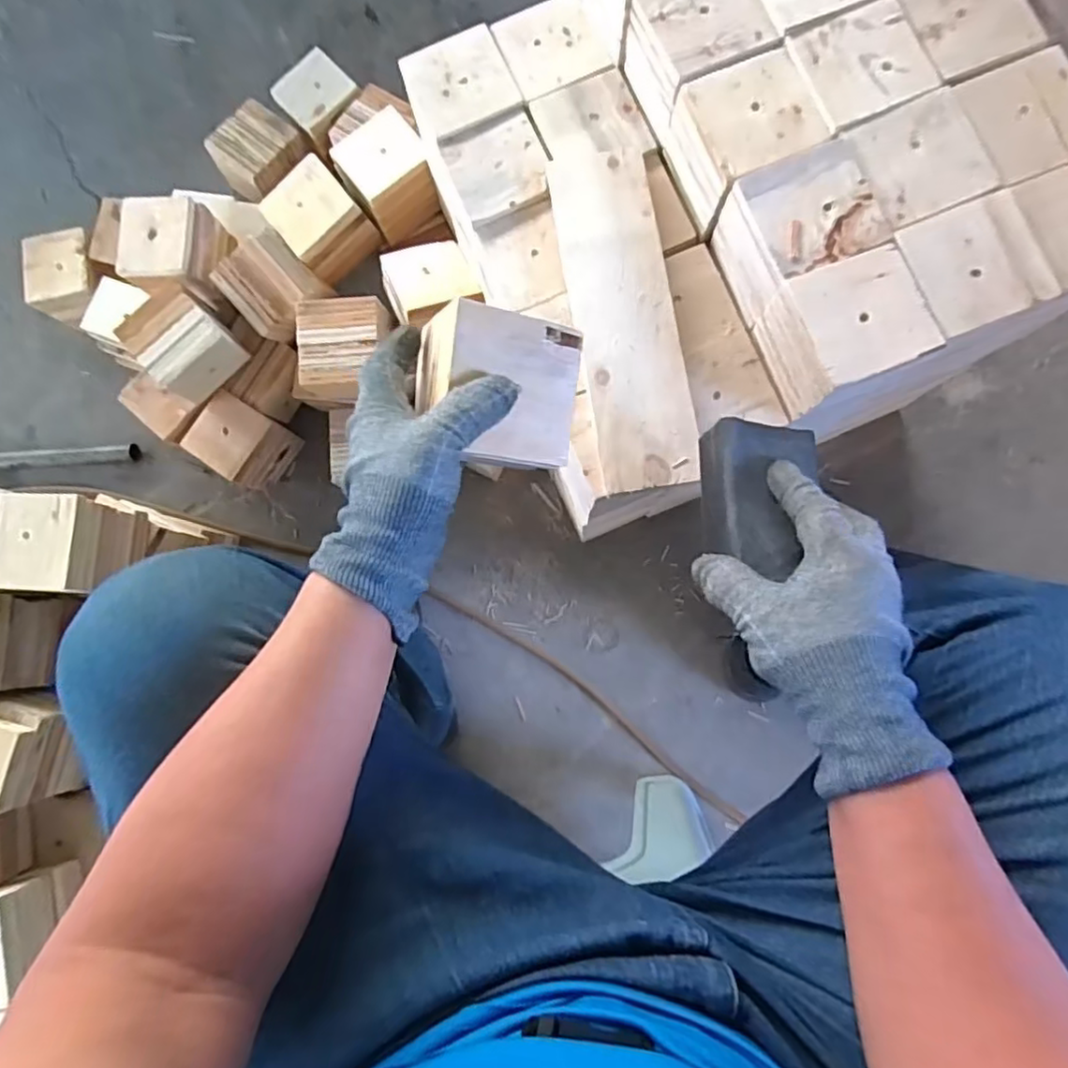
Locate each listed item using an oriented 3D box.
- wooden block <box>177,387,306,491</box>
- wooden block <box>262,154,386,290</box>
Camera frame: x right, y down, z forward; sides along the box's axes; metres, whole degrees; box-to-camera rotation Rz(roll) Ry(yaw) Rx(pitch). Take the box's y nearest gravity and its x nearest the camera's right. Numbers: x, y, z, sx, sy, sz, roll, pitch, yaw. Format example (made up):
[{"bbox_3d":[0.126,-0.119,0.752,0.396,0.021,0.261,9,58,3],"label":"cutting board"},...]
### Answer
[{"bbox_3d":[-0.383,-0.119,0.848,0.096,0.095,0.090,33,87,7],"label":"wooden block"},{"bbox_3d":[-0.261,-0.378,0.778,0.095,0.083,0.095,-44,82,-2],"label":"wooden block"}]

